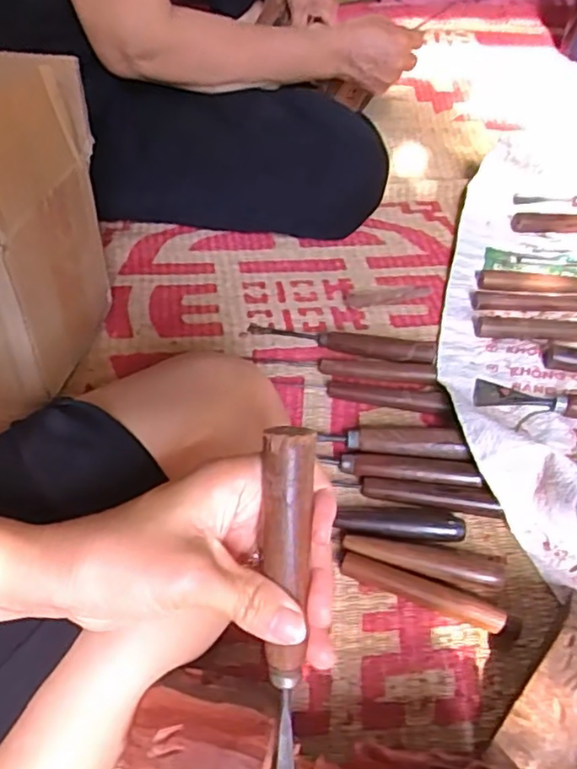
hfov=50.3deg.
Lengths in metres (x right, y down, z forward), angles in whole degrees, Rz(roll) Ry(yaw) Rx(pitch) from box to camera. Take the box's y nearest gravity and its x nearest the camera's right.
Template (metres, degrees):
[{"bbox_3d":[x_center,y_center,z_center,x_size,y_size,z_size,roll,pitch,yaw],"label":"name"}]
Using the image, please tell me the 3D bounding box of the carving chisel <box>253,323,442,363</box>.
[{"bbox_3d":[0.047,-0.042,0.577,0.177,0.016,0.023,13,49,13],"label":"carving chisel"}]

